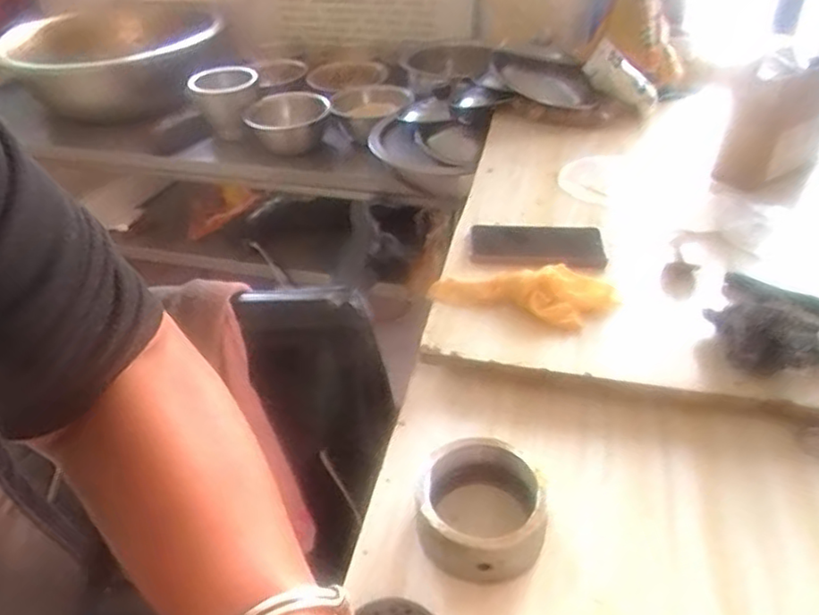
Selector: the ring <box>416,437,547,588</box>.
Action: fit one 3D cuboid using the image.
[{"bbox_3d":[0.057,0.161,0.521,0.097,0.055,0.102,-1,38,1],"label":"ring"}]

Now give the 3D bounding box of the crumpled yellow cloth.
[{"bbox_3d":[0.127,-0.024,0.718,0.184,0.028,0.107,18,42,25],"label":"crumpled yellow cloth"}]

